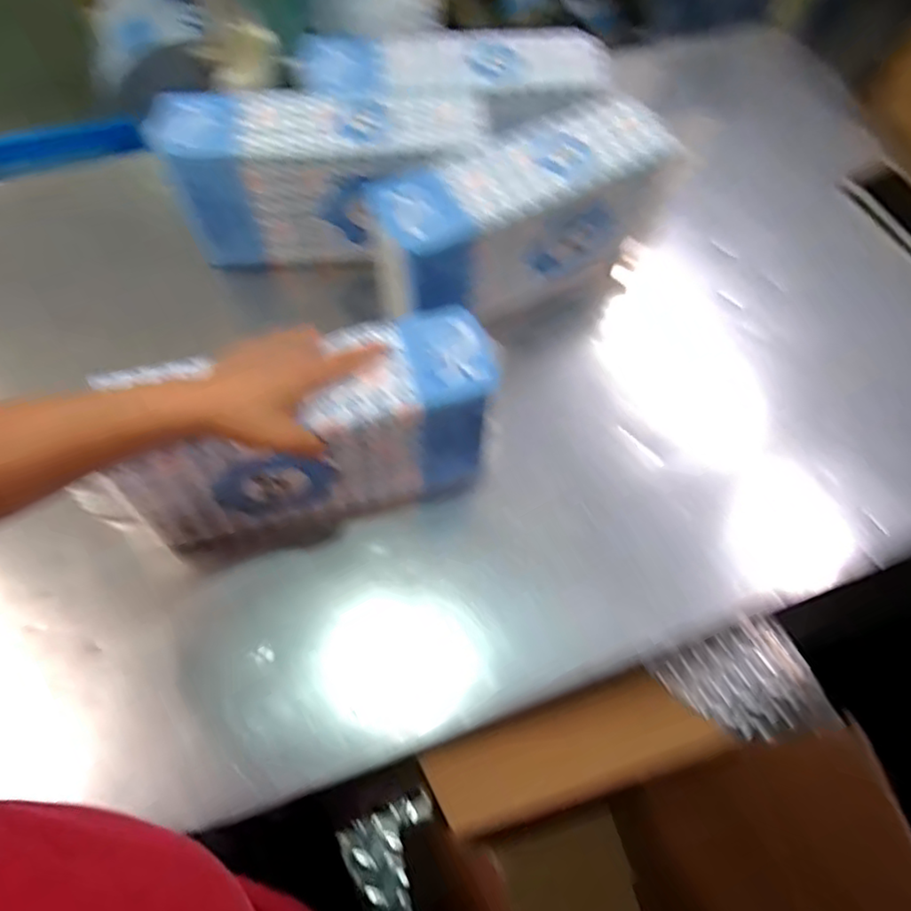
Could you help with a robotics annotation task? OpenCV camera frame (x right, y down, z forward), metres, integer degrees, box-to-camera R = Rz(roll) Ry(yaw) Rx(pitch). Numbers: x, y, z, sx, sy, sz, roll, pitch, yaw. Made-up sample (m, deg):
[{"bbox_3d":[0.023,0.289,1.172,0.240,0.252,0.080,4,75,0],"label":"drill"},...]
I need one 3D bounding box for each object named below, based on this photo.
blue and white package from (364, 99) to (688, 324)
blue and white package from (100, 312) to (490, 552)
[{"bbox_3d":[0.076,-0.256,0.700,0.327,0.159,0.106,-24,67,-13],"label":"blue and white package"},{"bbox_3d":[-0.117,-0.018,0.577,0.313,0.166,0.099,-15,65,-9],"label":"blue and white package"}]

